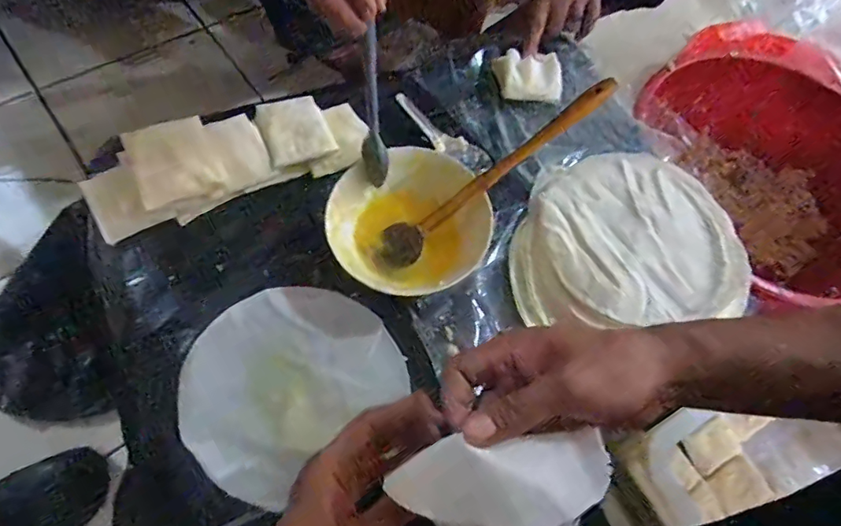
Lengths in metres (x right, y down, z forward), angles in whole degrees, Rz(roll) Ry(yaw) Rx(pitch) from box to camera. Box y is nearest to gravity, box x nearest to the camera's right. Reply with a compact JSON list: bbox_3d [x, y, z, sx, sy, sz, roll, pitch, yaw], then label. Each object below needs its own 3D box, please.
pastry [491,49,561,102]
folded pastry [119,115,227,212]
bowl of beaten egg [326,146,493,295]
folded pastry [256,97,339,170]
[{"bbox_3d":[0.134,-0.231,0.603,0.080,0.025,0.080,-4,62,-3],"label":"pastry"},{"bbox_3d":[-0.227,-0.094,0.447,0.069,0.017,0.074,-21,87,-14],"label":"folded pastry"},{"bbox_3d":[-0.011,-0.034,0.473,0.147,0.060,0.137,3,65,-7],"label":"bowl of beaten egg"},{"bbox_3d":[-0.131,-0.139,0.507,0.065,0.011,0.078,-21,70,-17],"label":"folded pastry"}]

